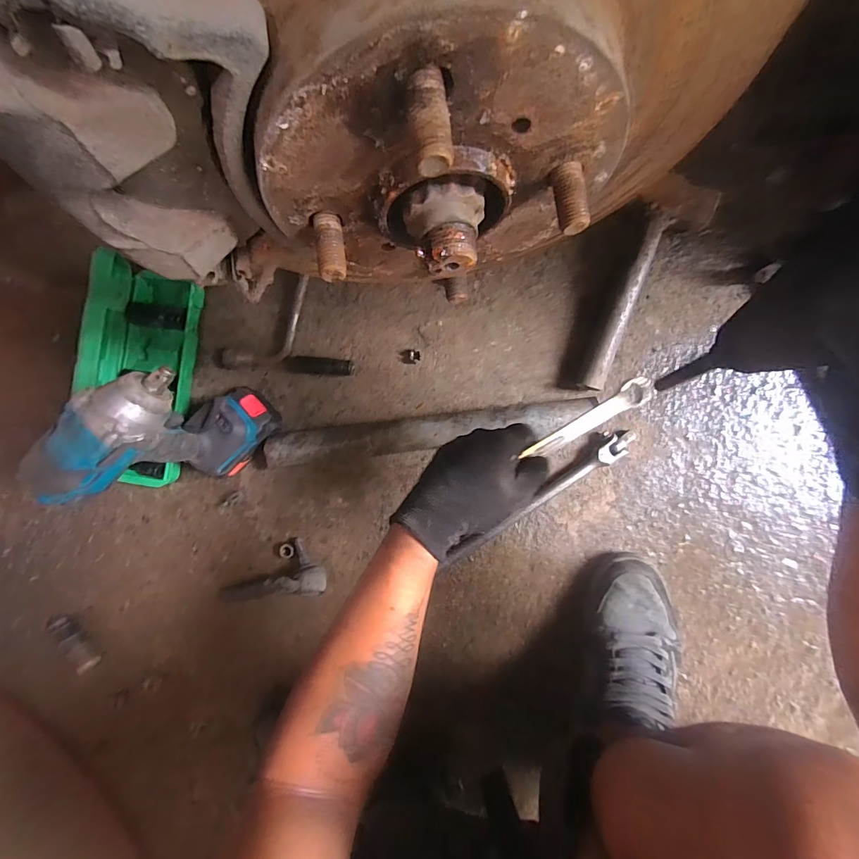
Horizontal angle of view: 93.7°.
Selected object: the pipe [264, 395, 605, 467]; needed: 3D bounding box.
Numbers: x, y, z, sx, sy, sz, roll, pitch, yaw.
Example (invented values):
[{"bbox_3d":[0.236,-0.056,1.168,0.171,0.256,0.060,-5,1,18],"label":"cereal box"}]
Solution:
[{"bbox_3d":[-0.009,0.001,0.508,0.405,0.049,0.047,-7,89,6],"label":"pipe"}]

